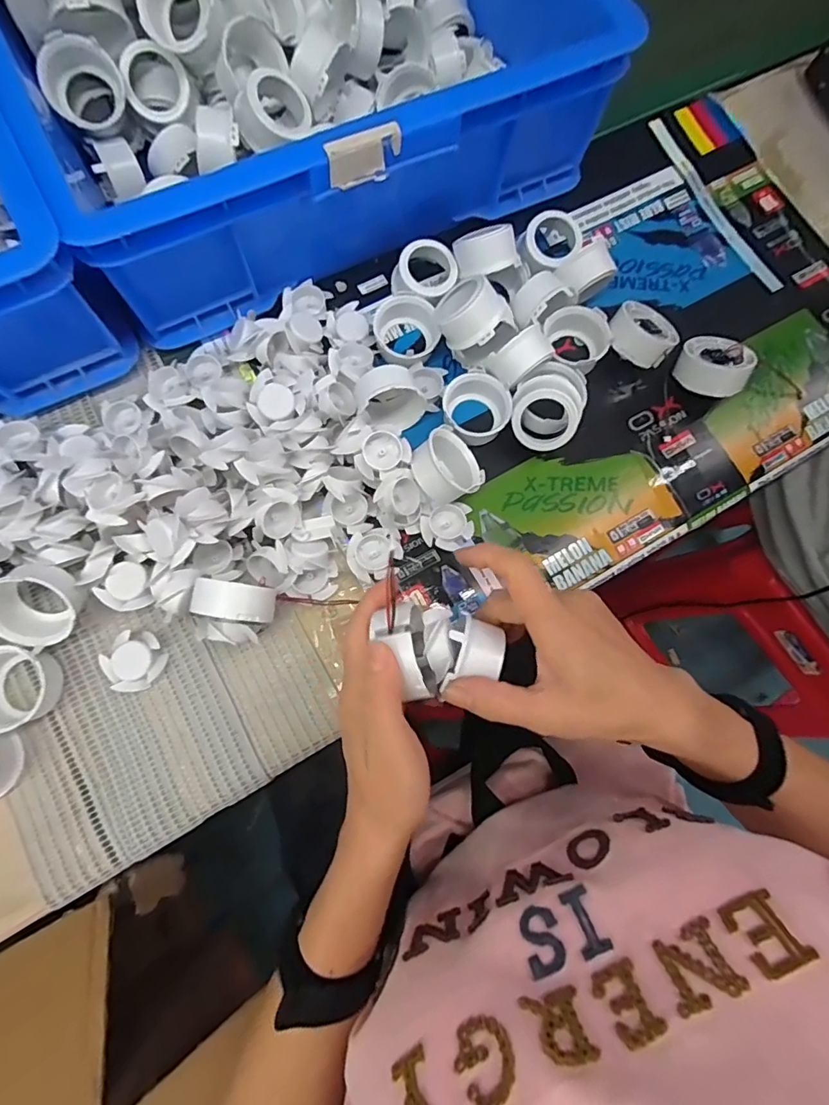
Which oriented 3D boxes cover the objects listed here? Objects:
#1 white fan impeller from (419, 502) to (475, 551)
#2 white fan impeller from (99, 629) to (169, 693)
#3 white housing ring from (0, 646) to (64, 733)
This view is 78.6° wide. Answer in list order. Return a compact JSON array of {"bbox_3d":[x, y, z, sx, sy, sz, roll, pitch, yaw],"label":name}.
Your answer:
[{"bbox_3d":[0.024,-0.019,0.386,0.040,0.014,0.036,0,78,-3],"label":"white fan impeller"},{"bbox_3d":[-0.197,0.076,0.355,0.036,0.014,0.040,25,78,2],"label":"white fan impeller"},{"bbox_3d":[-0.270,0.091,0.337,0.048,0.035,0.050,0,72,0],"label":"white housing ring"}]

